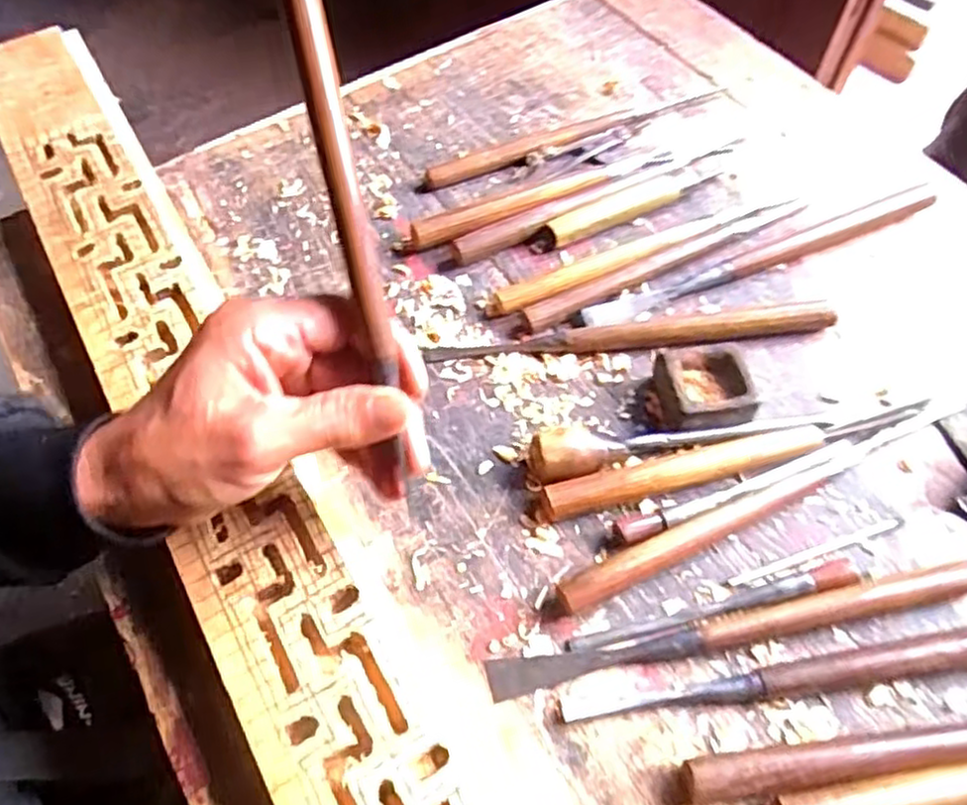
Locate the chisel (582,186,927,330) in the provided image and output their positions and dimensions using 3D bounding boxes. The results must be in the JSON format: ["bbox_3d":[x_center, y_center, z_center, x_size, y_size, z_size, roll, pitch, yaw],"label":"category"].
[{"bbox_3d":[0.183,-0.097,0.460,0.255,0.013,0.017,-20,61,-11],"label":"chisel"}]

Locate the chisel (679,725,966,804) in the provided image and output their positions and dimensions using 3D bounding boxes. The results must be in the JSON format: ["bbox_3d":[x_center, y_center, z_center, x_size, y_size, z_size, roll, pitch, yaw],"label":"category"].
[{"bbox_3d":[0.208,0.155,0.316,0.241,0.012,0.017,-6,59,-2],"label":"chisel"}]

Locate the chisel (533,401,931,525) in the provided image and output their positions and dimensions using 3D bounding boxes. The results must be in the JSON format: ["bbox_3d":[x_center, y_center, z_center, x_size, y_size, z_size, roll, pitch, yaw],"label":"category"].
[{"bbox_3d":[0.140,0.031,0.389,0.227,0.017,0.020,-12,60,-6],"label":"chisel"}]

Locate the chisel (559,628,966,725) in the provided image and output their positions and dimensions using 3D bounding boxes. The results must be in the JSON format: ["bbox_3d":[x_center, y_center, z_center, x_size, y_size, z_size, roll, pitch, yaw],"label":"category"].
[{"bbox_3d":[0.163,0.127,0.335,0.253,0.014,0.015,-8,59,-4],"label":"chisel"}]

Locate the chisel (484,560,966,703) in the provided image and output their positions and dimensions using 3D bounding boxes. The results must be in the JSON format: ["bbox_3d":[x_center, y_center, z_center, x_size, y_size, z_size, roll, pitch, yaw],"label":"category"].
[{"bbox_3d":[0.126,0.110,0.347,0.250,0.011,0.017,-11,59,-5],"label":"chisel"}]

